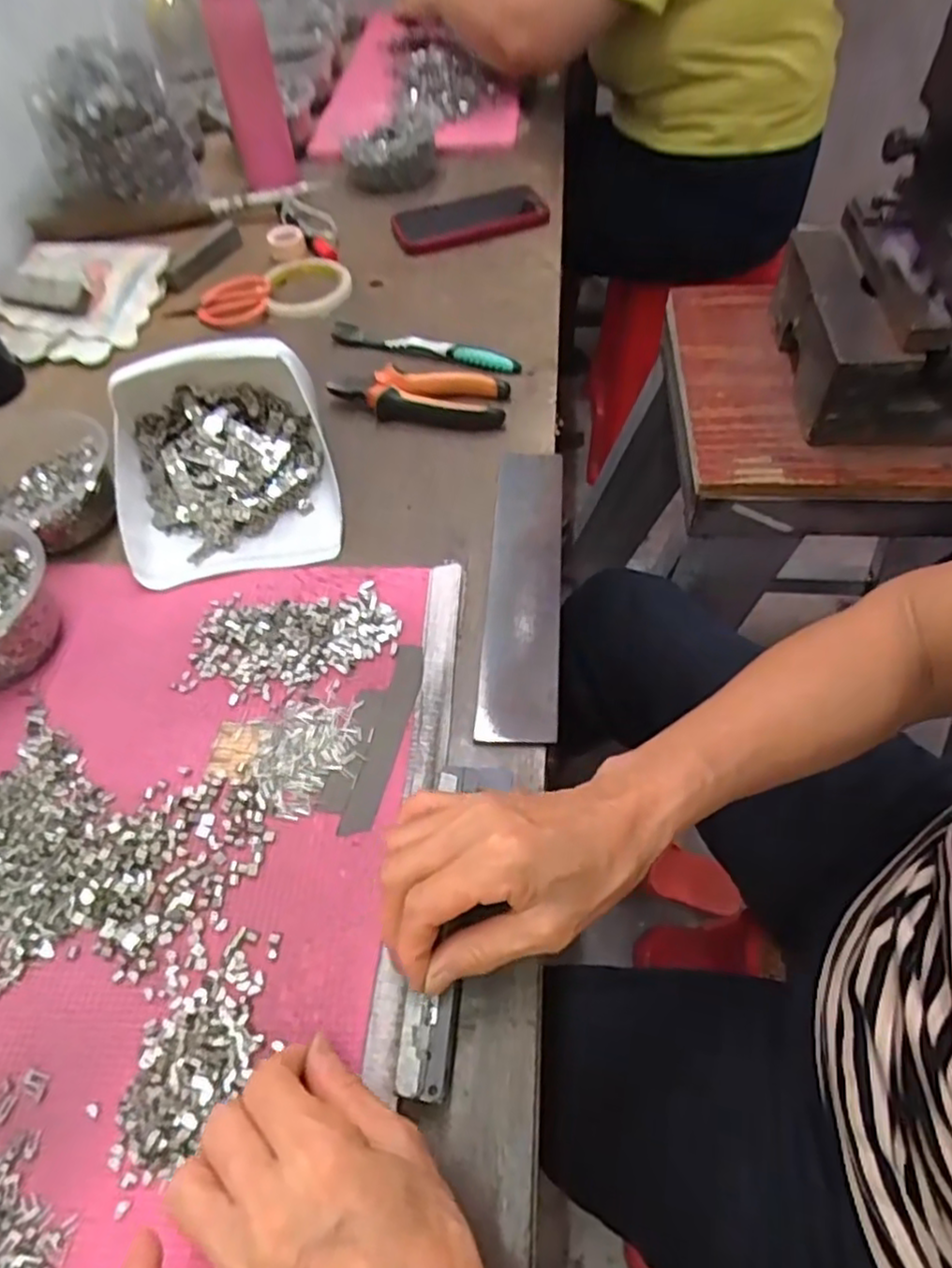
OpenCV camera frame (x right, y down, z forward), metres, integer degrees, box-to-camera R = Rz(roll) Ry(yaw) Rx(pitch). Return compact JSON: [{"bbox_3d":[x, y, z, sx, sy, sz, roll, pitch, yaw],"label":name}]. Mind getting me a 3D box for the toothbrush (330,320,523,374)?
[{"bbox_3d":[-0.047,-0.263,0.636,0.187,0.019,0.015,17,58,14],"label":"toothbrush"}]

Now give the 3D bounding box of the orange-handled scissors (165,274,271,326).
[{"bbox_3d":[-0.259,-0.337,0.703,0.102,0.023,0.044,-16,57,-8],"label":"orange-handled scissors"}]

